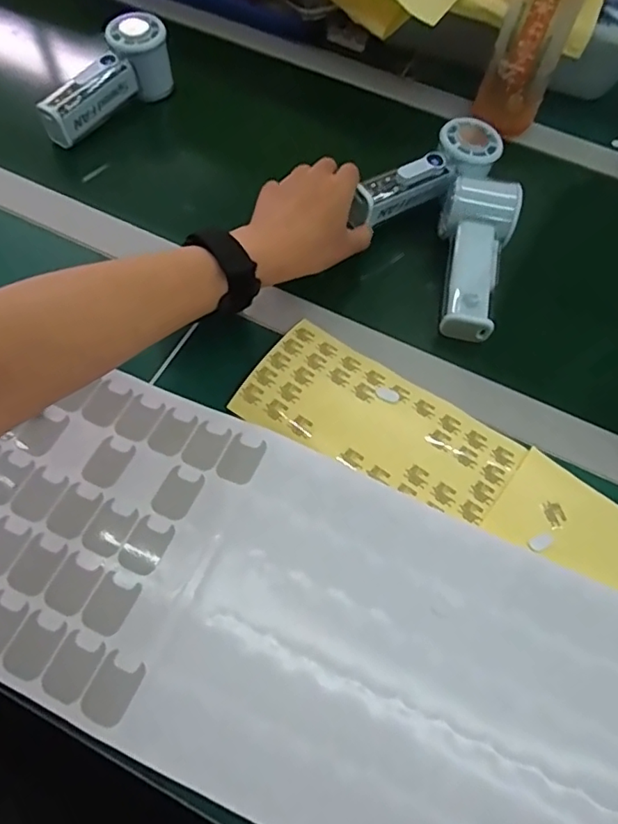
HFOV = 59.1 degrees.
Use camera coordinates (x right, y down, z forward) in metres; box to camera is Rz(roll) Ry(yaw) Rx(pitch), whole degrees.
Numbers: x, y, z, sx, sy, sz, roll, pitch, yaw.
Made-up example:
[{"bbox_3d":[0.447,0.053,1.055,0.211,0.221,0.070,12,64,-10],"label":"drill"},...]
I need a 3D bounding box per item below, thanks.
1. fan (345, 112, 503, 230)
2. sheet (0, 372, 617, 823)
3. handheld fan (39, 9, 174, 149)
[{"bbox_3d":[0.104,-0.210,0.486,0.160,0.037,0.050,-33,68,-11],"label":"fan"},{"bbox_3d":[-0.011,0.117,0.323,0.452,0.011,0.195,23,64,8],"label":"sheet"},{"bbox_3d":[-0.205,-0.325,0.535,0.053,0.065,0.149,41,66,16],"label":"handheld fan"}]

